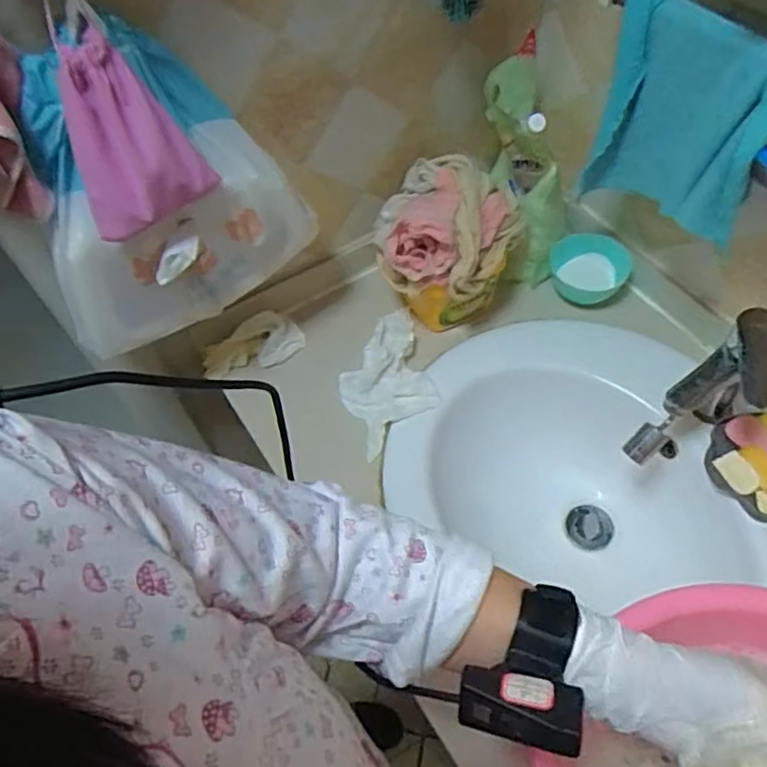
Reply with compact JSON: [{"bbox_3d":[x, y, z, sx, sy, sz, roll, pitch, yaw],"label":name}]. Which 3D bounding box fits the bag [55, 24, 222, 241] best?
[{"bbox_3d":[-0.200,-0.194,0.510,0.104,0.124,0.058,-25,58,-11],"label":"bag"}]

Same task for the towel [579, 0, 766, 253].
[{"bbox_3d":[0.269,-0.227,0.590,0.048,0.185,0.182,-27,58,-12],"label":"towel"}]

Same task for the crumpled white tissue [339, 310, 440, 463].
[{"bbox_3d":[0.001,-0.011,0.804,0.110,0.023,0.193,-14,57,-4],"label":"crumpled white tissue"}]

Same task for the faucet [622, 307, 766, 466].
[{"bbox_3d":[0.331,0.031,0.670,0.170,0.158,0.075,-34,60,-17],"label":"faucet"}]

